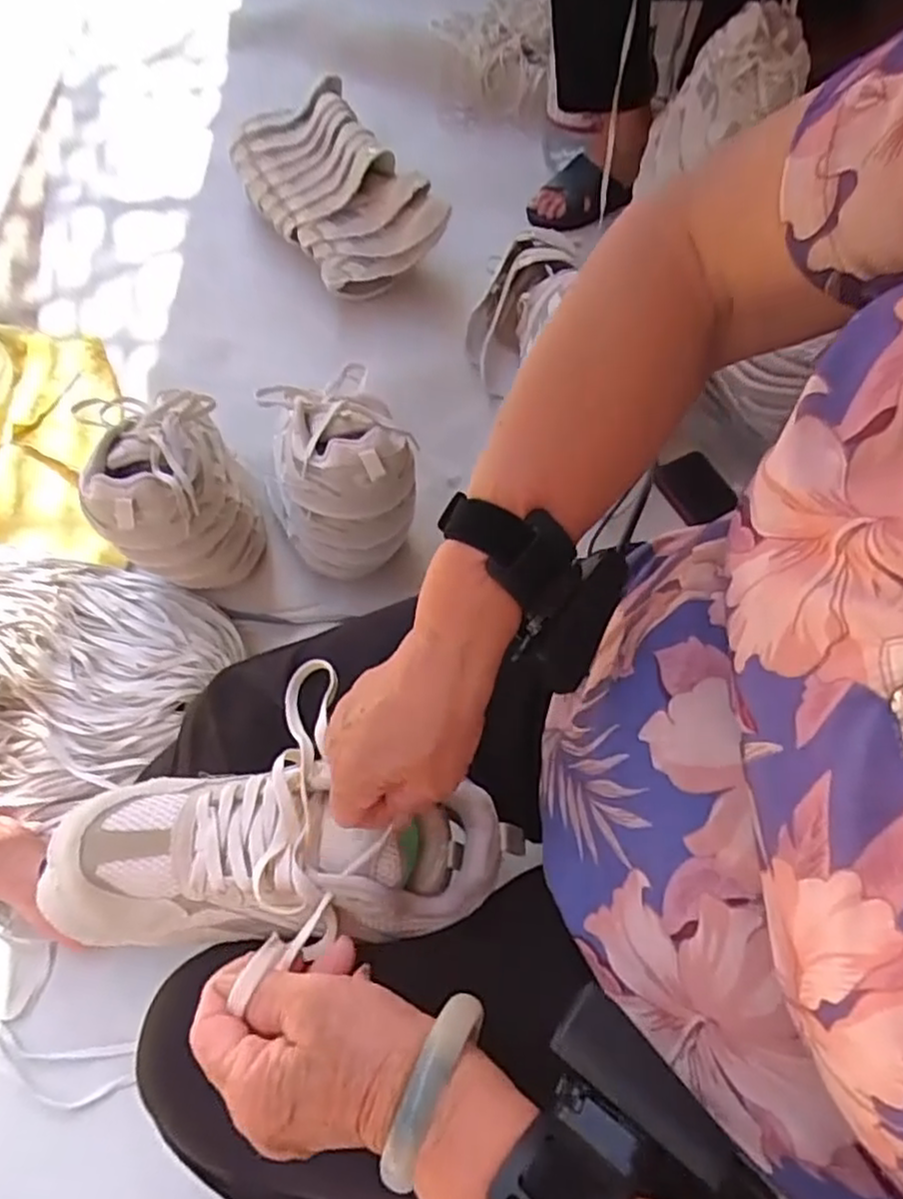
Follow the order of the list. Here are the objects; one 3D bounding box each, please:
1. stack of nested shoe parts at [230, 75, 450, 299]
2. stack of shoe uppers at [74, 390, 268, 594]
[{"bbox_3d":[-0.200,-0.672,1.125,0.188,0.150,0.397,-30,70,-17],"label":"stack of nested shoe parts"},{"bbox_3d":[-0.301,-0.117,0.779,0.145,0.228,0.190,-15,66,-11],"label":"stack of shoe uppers"}]

